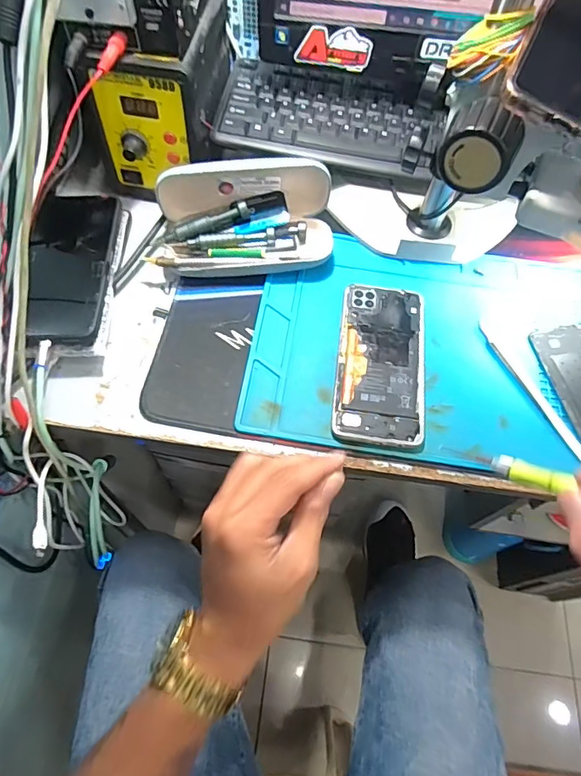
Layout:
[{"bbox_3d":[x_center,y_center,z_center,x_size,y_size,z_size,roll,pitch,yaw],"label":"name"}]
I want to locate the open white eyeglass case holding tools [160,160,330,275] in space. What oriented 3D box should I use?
[{"bbox_3d":[-0.043,-0.157,0.452,0.166,0.073,0.084,-6,63,-6],"label":"open white eyeglass case holding tools"}]

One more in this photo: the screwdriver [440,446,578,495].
[{"bbox_3d":[0.135,0.048,0.261,0.012,0.013,0.122,-40,30,-21],"label":"screwdriver"}]

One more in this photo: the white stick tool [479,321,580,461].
[{"bbox_3d":[0.211,0.000,0.422,0.015,0.005,0.145,-21,65,-13],"label":"white stick tool"}]

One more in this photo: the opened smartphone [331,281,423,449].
[{"bbox_3d":[0.079,-0.023,0.424,0.074,0.009,0.156,7,62,1],"label":"opened smartphone"}]

